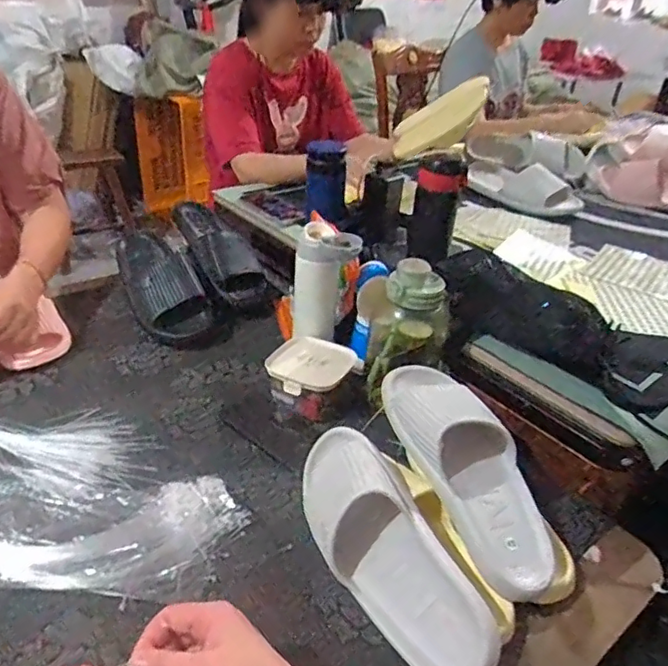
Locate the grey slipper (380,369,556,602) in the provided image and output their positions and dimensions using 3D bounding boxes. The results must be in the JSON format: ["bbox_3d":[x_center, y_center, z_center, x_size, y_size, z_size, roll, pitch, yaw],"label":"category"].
[{"bbox_3d":[0.147,0.133,0.611,0.096,0.064,0.274,-12,53,-24],"label":"grey slipper"}]

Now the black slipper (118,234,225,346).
[{"bbox_3d":[-0.294,-0.090,0.961,0.103,0.091,0.255,-21,54,-35],"label":"black slipper"}]

